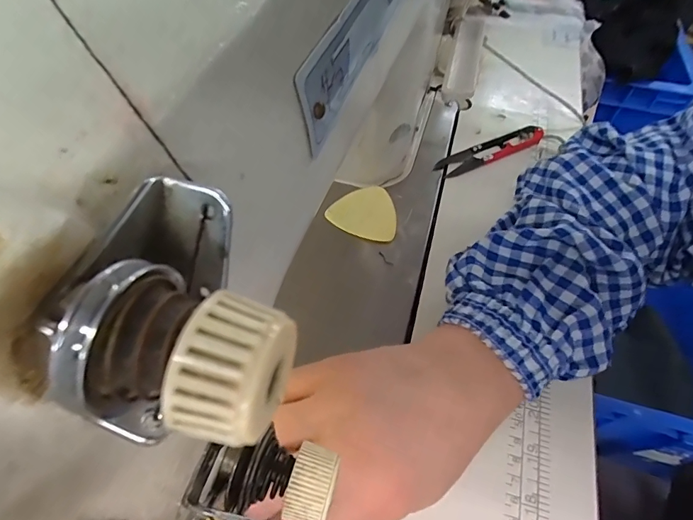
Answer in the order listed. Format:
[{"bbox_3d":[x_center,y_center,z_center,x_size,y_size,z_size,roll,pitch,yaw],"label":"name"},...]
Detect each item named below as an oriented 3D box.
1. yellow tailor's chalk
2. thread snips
[{"bbox_3d":[0.017,-0.038,0.328,0.053,0.005,0.049,26,60,14],"label":"yellow tailor's chalk"},{"bbox_3d":[0.129,-0.096,0.373,0.106,0.010,0.021,-20,60,-15],"label":"thread snips"}]

